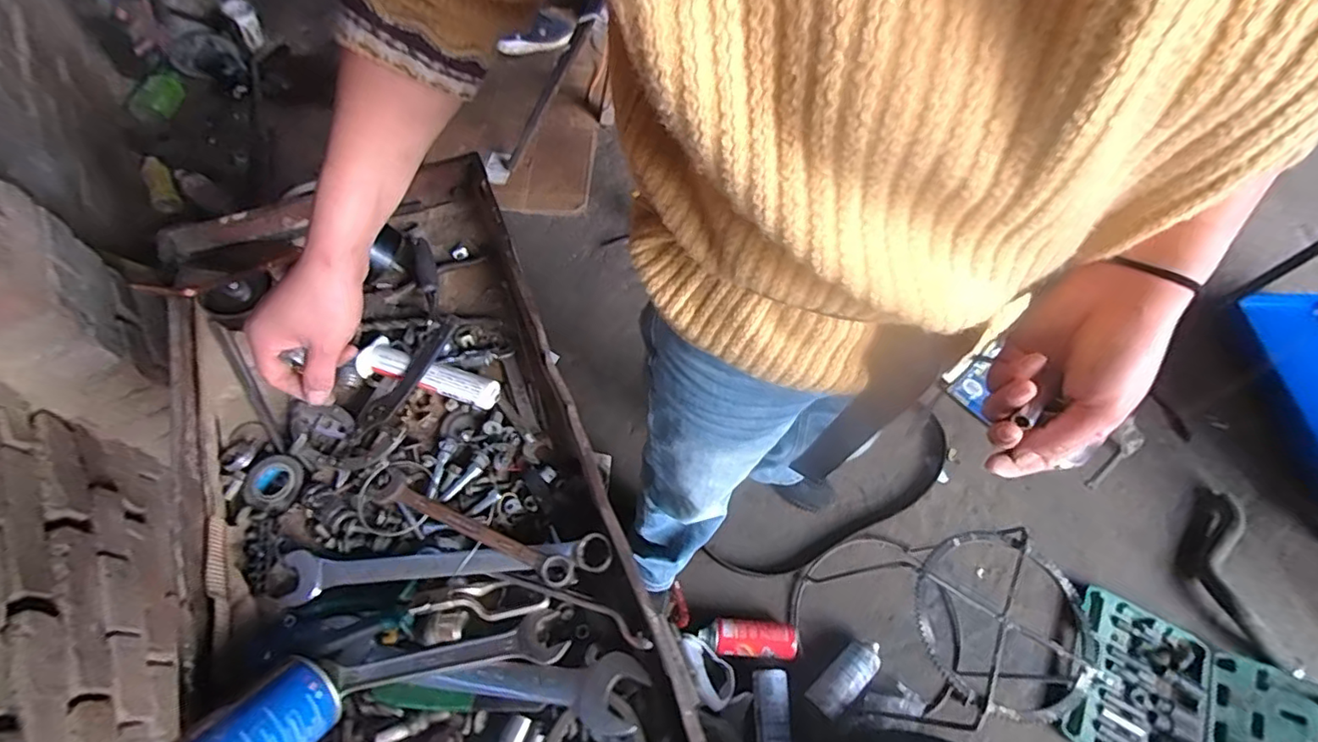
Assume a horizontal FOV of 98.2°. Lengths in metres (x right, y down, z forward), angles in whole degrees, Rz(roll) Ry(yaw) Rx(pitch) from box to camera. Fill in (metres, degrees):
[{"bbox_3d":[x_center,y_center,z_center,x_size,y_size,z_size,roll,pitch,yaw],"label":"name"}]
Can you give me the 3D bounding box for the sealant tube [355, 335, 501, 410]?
[{"bbox_3d":[-0.241,0.003,0.596,0.154,0.029,0.040,18,60,7],"label":"sealant tube"}]

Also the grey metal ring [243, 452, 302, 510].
[{"bbox_3d":[-0.369,0.107,0.547,0.052,0.012,0.051,1,60,-2],"label":"grey metal ring"}]

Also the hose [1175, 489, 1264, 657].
[{"bbox_3d":[1.216,0.413,1.244,0.137,0.049,0.348,18,61,7],"label":"hose"}]

